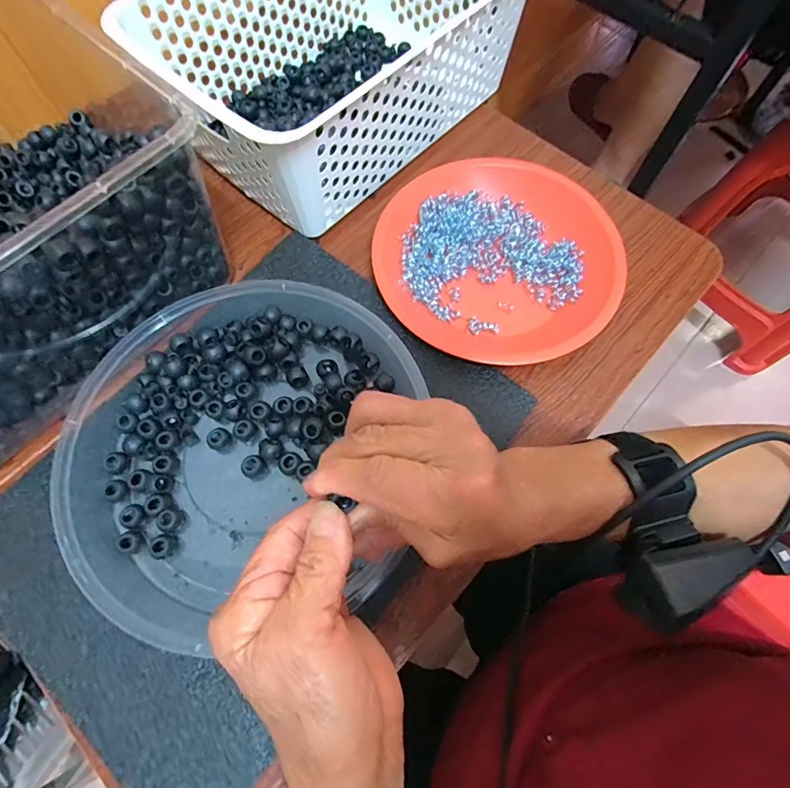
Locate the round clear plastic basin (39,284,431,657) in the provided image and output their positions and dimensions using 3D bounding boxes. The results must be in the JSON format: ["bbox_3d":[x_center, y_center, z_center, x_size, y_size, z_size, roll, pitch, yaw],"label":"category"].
[{"bbox_3d":[-0.100,0.034,0.294,0.236,0.042,0.237,0,70,0],"label":"round clear plastic basin"}]

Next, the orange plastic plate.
[{"bbox_3d":[0.081,-0.112,0.362,0.190,0.027,0.182,0,70,0],"label":"orange plastic plate"}]

